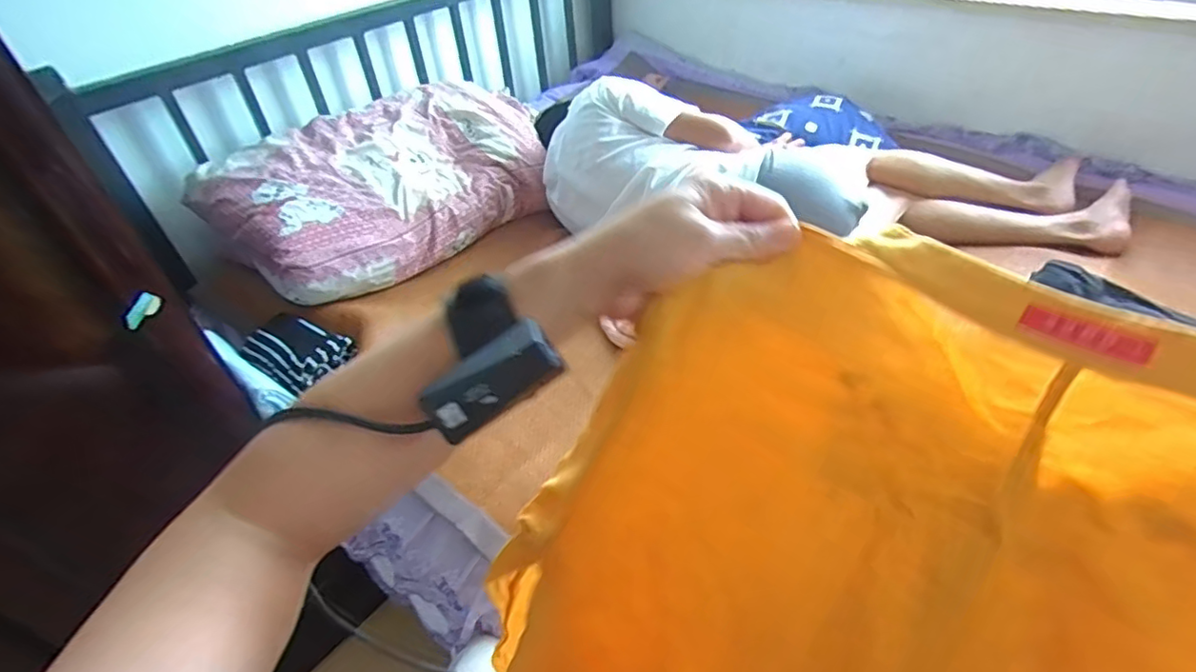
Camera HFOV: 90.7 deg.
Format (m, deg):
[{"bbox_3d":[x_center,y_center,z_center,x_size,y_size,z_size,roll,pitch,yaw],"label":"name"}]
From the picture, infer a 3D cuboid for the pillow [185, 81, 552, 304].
[{"bbox_3d":[-0.418,-0.335,1.250,0.393,0.182,0.689,28,51,31],"label":"pillow"}]

